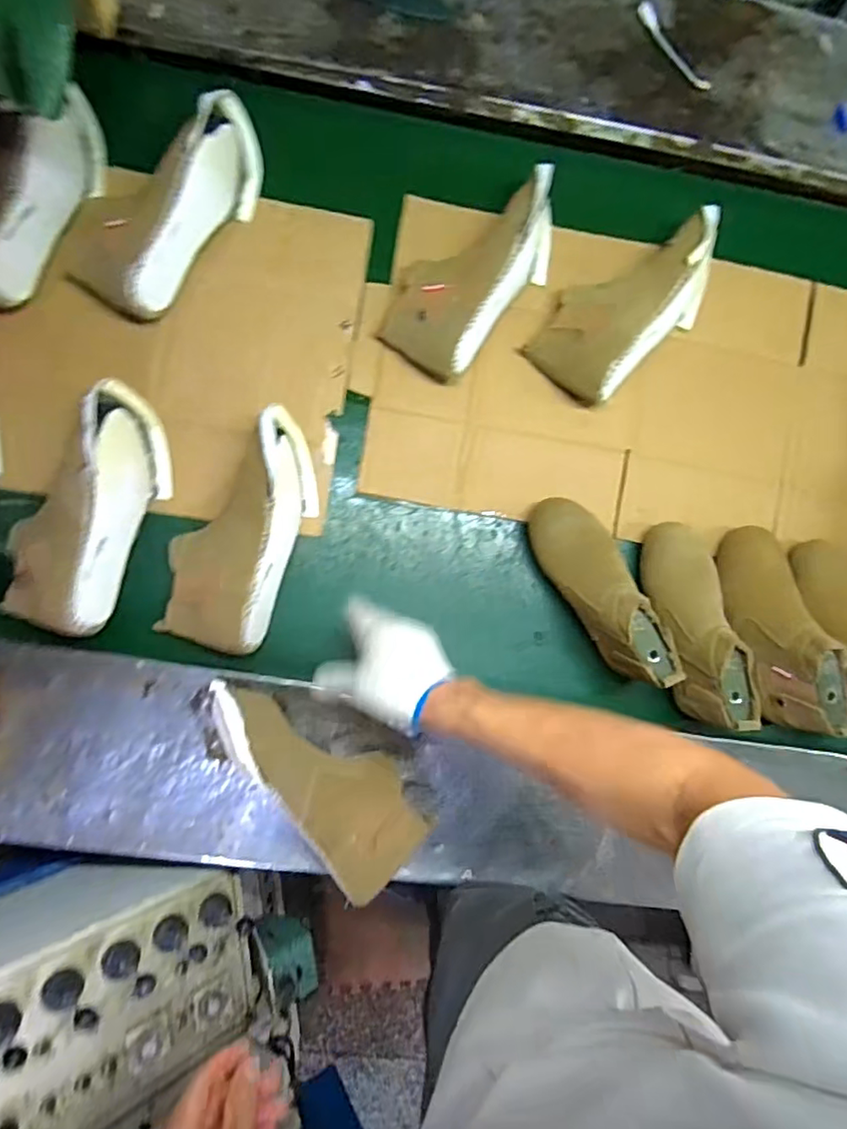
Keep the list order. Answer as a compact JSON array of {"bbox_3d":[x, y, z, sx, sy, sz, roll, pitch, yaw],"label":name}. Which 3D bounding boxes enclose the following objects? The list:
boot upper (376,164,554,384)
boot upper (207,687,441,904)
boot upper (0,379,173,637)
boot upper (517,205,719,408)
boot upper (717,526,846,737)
[{"bbox_3d":[0.071,-0.374,0.745,0.143,0.095,0.275,40,85,-1],"label":"boot upper"},{"bbox_3d":[-0.108,0.235,0.659,0.110,0.104,0.288,-35,90,-5],"label":"boot upper"},{"bbox_3d":[-0.401,-0.069,0.680,0.134,0.094,0.297,22,86,-3],"label":"boot upper"},{"bbox_3d":[0.267,-0.333,0.756,0.250,0.105,0.135,-40,90,-5],"label":"boot upper"},{"bbox_3d":[0.461,0.086,0.761,0.084,0.106,0.278,-14,74,-5],"label":"boot upper"}]

